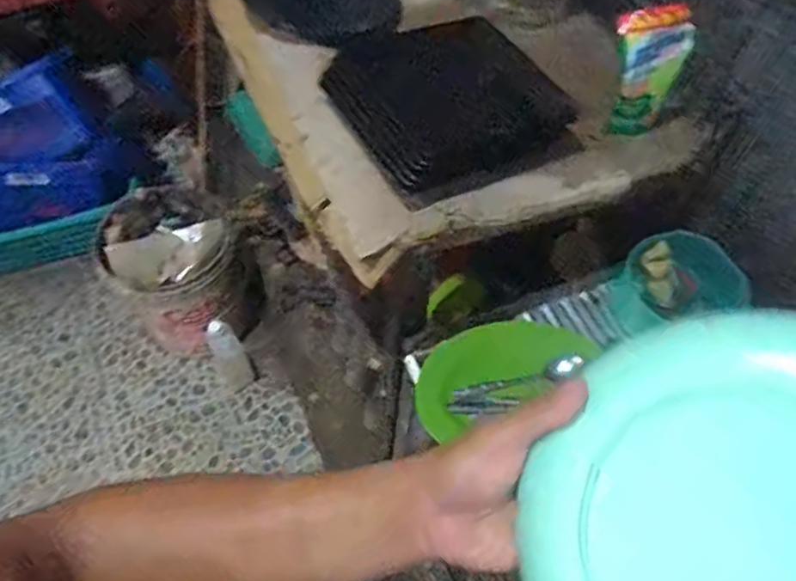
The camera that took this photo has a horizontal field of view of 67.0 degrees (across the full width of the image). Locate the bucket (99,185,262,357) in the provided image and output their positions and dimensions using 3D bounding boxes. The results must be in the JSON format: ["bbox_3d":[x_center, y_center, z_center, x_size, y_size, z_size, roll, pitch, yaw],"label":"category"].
[{"bbox_3d":[-0.527,-0.050,1.485,0.280,0.297,0.298,0,57,-1],"label":"bucket"}]

